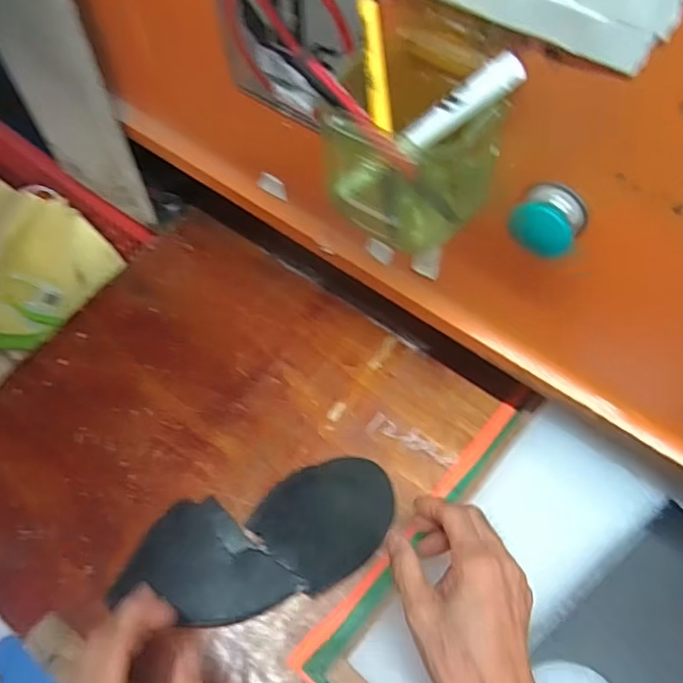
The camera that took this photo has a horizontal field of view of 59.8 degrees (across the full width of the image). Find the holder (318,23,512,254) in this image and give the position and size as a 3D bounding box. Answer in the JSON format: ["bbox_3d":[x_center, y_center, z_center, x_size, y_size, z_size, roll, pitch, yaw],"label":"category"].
[{"bbox_3d":[0.041,-0.111,0.341,0.099,0.093,0.083,29,66,13],"label":"holder"}]

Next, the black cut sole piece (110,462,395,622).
[{"bbox_3d":[-0.069,0.176,0.522,0.240,0.027,0.104,-17,64,-8],"label":"black cut sole piece"}]

